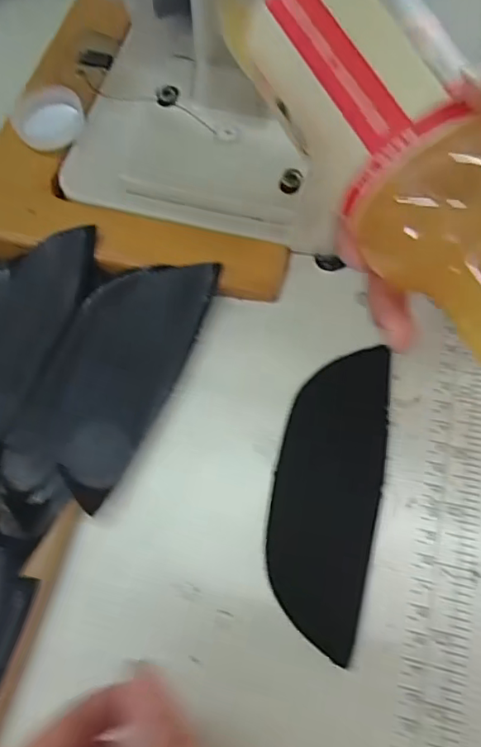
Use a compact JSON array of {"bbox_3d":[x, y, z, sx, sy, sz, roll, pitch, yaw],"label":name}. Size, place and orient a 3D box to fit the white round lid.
[{"bbox_3d":[-0.115,-0.151,0.333,0.043,0.008,0.042,-1,67,2],"label":"white round lid"}]

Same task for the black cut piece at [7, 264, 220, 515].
[{"bbox_3d":[-0.062,-0.006,0.278,0.063,0.005,0.125,23,70,12],"label":"black cut piece"}]

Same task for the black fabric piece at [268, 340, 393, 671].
[{"bbox_3d":[0.038,0.049,0.250,0.045,0.004,0.130,6,67,16],"label":"black fabric piece"}]

